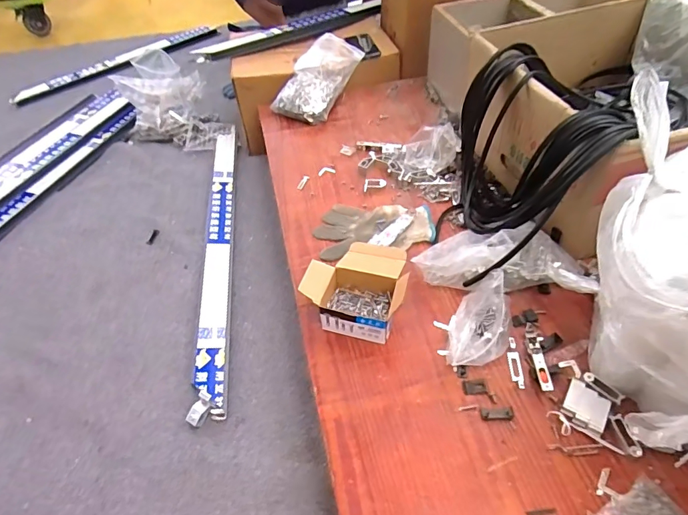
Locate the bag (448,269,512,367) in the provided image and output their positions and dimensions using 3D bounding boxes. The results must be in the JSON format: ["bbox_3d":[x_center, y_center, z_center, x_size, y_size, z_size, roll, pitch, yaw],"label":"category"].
[{"bbox_3d":[0.209,0.090,0.675,0.084,0.102,0.156,17,52,19],"label":"bag"}]

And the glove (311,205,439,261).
[{"bbox_3d":[0.059,-0.056,0.873,0.222,0.026,0.139,7,48,9],"label":"glove"}]

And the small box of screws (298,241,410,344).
[{"bbox_3d":[0.031,0.034,0.757,0.159,0.085,0.197,15,51,17],"label":"small box of screws"}]

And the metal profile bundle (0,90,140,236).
[{"bbox_3d":[-0.934,-0.260,1.339,0.281,0.057,0.834,15,50,16],"label":"metal profile bundle"}]

